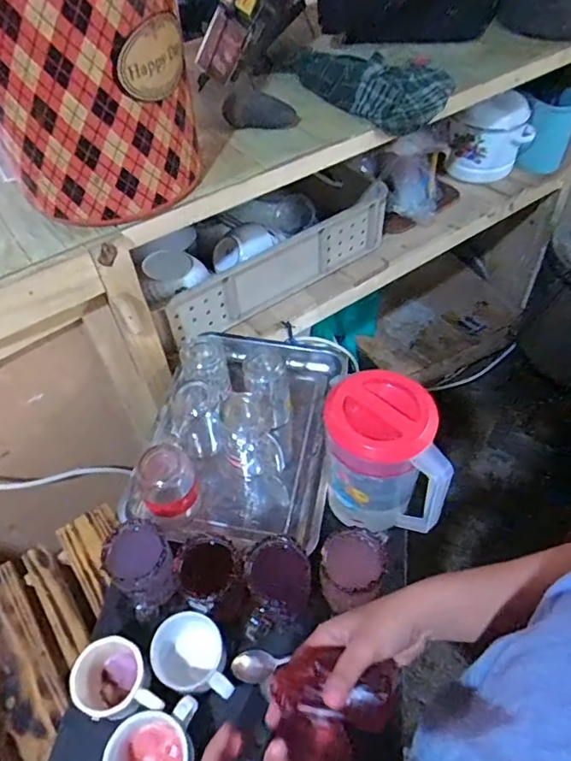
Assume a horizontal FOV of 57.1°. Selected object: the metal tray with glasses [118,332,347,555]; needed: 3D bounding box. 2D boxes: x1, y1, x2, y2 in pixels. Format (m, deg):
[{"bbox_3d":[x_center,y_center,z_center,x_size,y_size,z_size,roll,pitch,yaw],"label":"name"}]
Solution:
[{"bbox_3d":[-0.071,0.081,0.814,0.263,0.153,0.340,6,52,7],"label":"metal tray with glasses"}]

